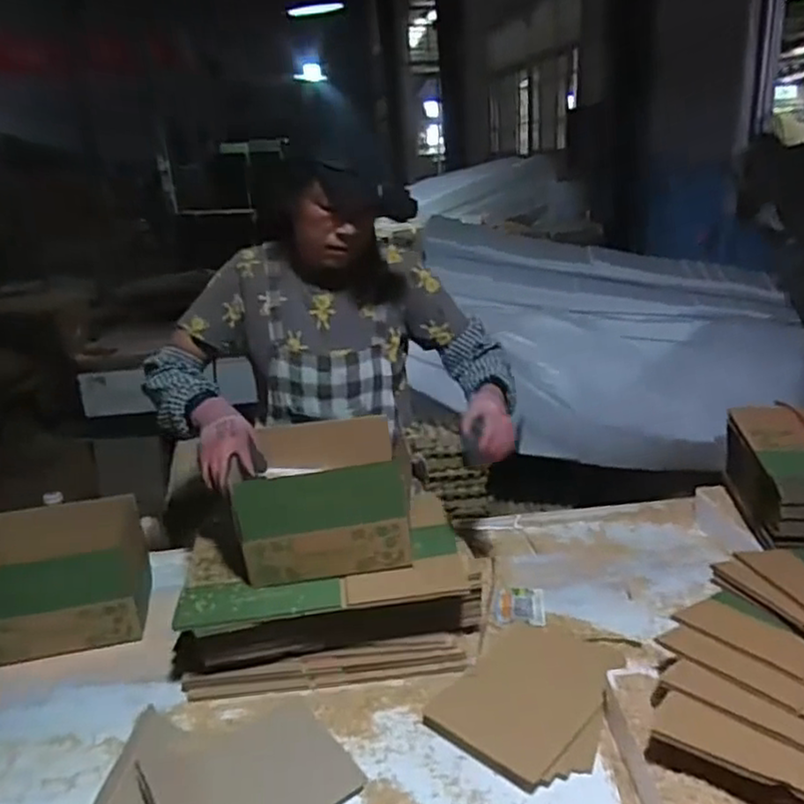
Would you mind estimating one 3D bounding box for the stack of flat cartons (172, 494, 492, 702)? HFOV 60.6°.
[{"bbox_3d":[-0.123,0.304,1.120,0.464,0.147,0.281,-6,21,-6],"label":"stack of flat cartons"}]

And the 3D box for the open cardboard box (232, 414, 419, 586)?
[{"bbox_3d":[-0.118,0.147,1.085,0.255,0.161,0.196,-5,21,-3],"label":"open cardboard box"}]

